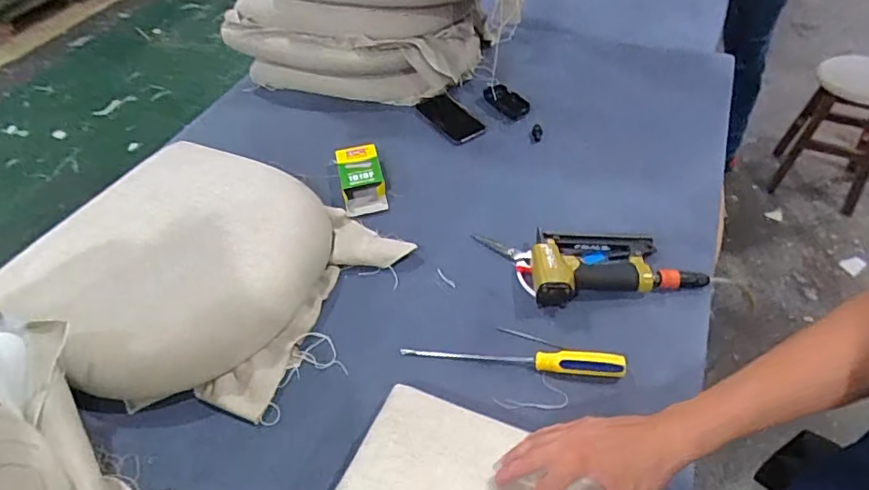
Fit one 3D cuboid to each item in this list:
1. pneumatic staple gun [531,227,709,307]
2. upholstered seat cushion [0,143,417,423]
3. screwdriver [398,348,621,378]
[{"bbox_3d":[0.260,0.023,0.806,0.253,0.056,0.129,-10,48,-3],"label":"pneumatic staple gun"},{"bbox_3d":[-0.387,0.025,0.842,0.555,0.090,0.439,19,53,21],"label":"upholstered seat cushion"},{"bbox_3d":[0.103,0.146,0.722,0.292,0.031,0.030,6,49,10],"label":"screwdriver"}]

